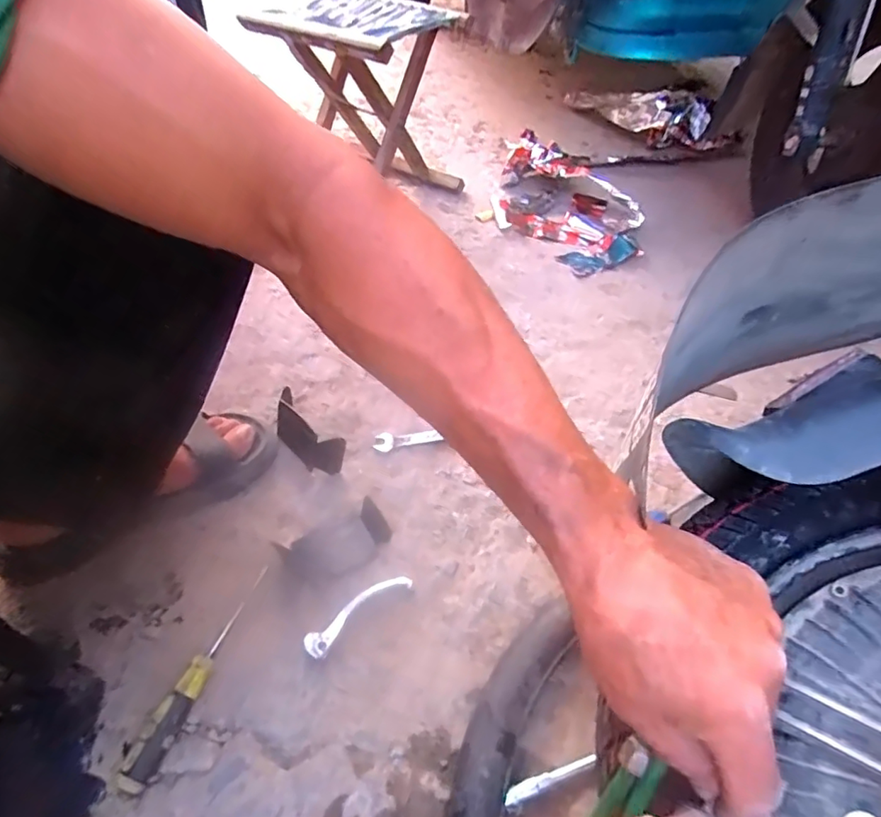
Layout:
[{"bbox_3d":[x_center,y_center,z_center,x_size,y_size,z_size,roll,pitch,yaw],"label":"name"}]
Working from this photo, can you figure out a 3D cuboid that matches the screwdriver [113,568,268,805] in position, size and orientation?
[{"bbox_3d":[-0.207,0.230,0.468,0.024,0.025,0.192,18,50,14],"label":"screwdriver"}]

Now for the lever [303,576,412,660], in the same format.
[{"bbox_3d":[-0.080,0.194,0.510,0.110,0.021,0.027,-33,57,-27],"label":"lever"}]

